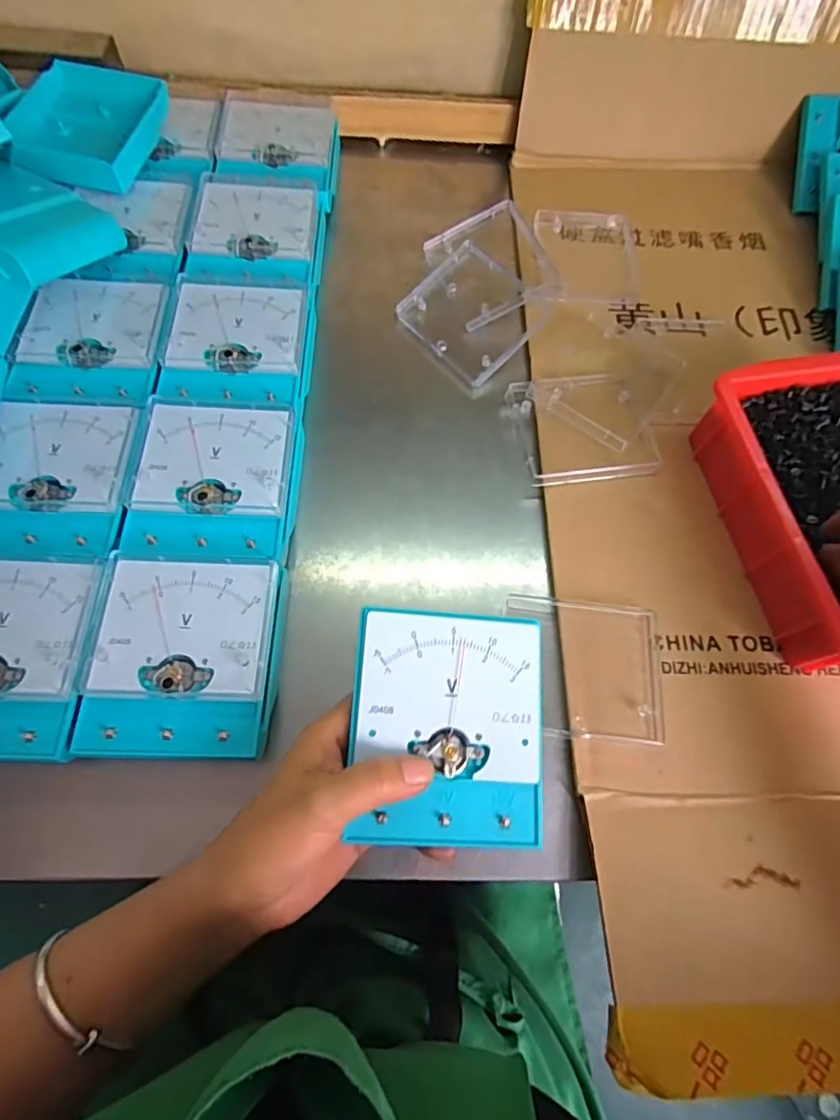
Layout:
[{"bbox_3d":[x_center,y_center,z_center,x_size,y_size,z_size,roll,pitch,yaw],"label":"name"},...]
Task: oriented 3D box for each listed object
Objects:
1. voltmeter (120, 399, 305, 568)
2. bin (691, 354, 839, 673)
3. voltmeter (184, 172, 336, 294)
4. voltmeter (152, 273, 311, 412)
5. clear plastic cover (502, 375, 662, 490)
[{"bbox_3d":[-0.136,-0.046,0.377,0.101,0.042,0.114,4,67,-2],"label":"voltmeter"},{"bbox_3d":[0.276,-0.036,0.361,0.127,0.057,0.192,-10,67,-4],"label":"bin"},{"bbox_3d":[-0.135,-0.263,0.467,0.104,0.042,0.123,5,67,-2],"label":"voltmeter"},{"bbox_3d":[-0.135,-0.156,0.422,0.102,0.041,0.120,3,67,-3],"label":"voltmeter"},{"bbox_3d":[0.122,-0.099,0.409,0.095,0.017,0.090,-11,68,-8],"label":"clear plastic cover"}]

